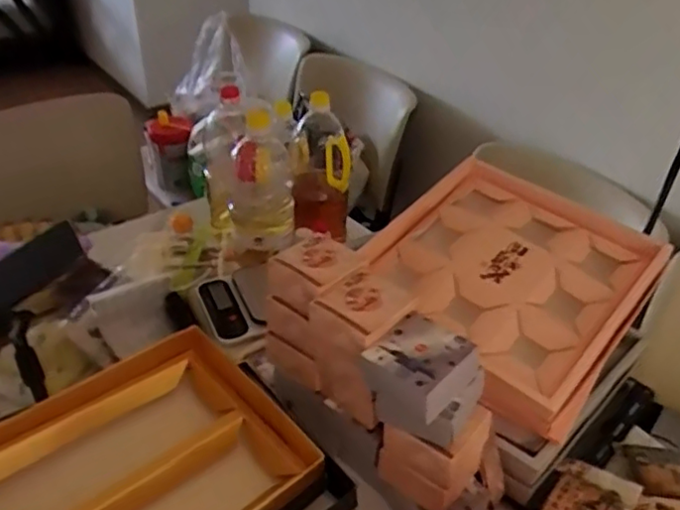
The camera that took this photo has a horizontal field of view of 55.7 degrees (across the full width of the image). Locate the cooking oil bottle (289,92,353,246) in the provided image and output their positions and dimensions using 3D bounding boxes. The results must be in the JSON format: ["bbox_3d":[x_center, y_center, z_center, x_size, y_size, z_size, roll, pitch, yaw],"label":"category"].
[{"bbox_3d":[-0.033,-0.142,1.101,0.099,0.253,0.096,0,36,-4],"label":"cooking oil bottle"}]

